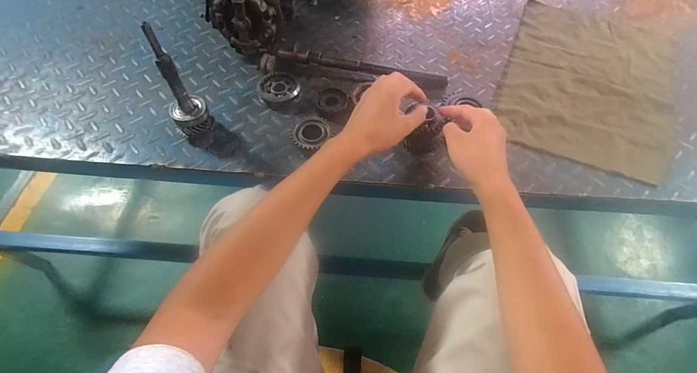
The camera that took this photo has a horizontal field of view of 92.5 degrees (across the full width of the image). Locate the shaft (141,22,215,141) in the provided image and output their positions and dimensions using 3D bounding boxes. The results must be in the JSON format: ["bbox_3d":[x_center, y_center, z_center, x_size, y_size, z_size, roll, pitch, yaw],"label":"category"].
[{"bbox_3d":[-0.238,-0.132,0.463,0.053,0.174,0.048,-31,64,-17],"label":"shaft"}]

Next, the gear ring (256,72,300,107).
[{"bbox_3d":[-0.121,-0.169,0.577,0.069,0.016,0.074,0,58,1],"label":"gear ring"}]

